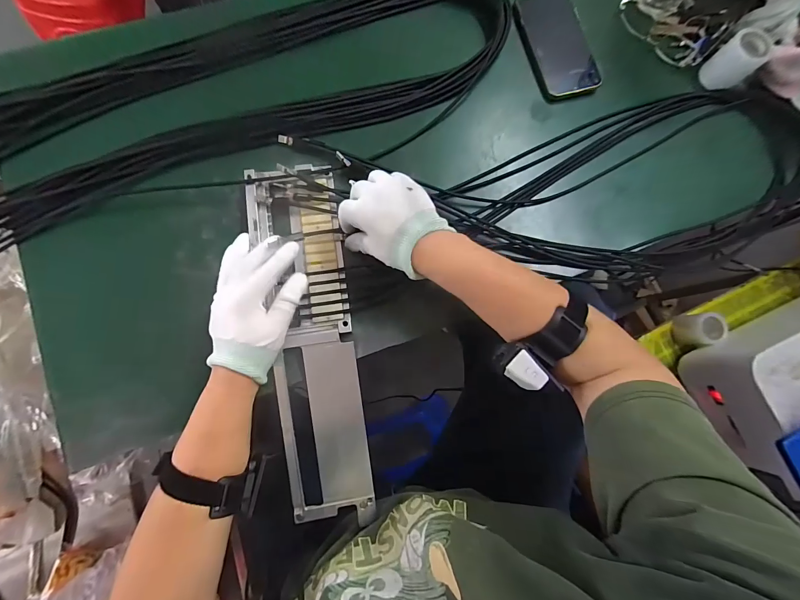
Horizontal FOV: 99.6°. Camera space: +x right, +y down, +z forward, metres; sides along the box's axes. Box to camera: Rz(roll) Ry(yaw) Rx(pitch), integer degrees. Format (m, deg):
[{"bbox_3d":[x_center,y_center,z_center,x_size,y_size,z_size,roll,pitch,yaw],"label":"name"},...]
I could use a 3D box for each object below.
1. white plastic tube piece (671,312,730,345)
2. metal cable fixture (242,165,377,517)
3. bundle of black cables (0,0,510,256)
[{"bbox_3d":[0.512,0.050,0.574,0.062,0.049,0.054,-7,80,-5],"label":"white plastic tube piece"},{"bbox_3d":[-0.098,0.038,0.376,0.094,0.026,0.390,-9,85,-6],"label":"metal cable fixture"},{"bbox_3d":[-0.201,-0.258,0.424,0.713,0.065,0.251,-18,85,-7],"label":"bundle of black cables"}]

